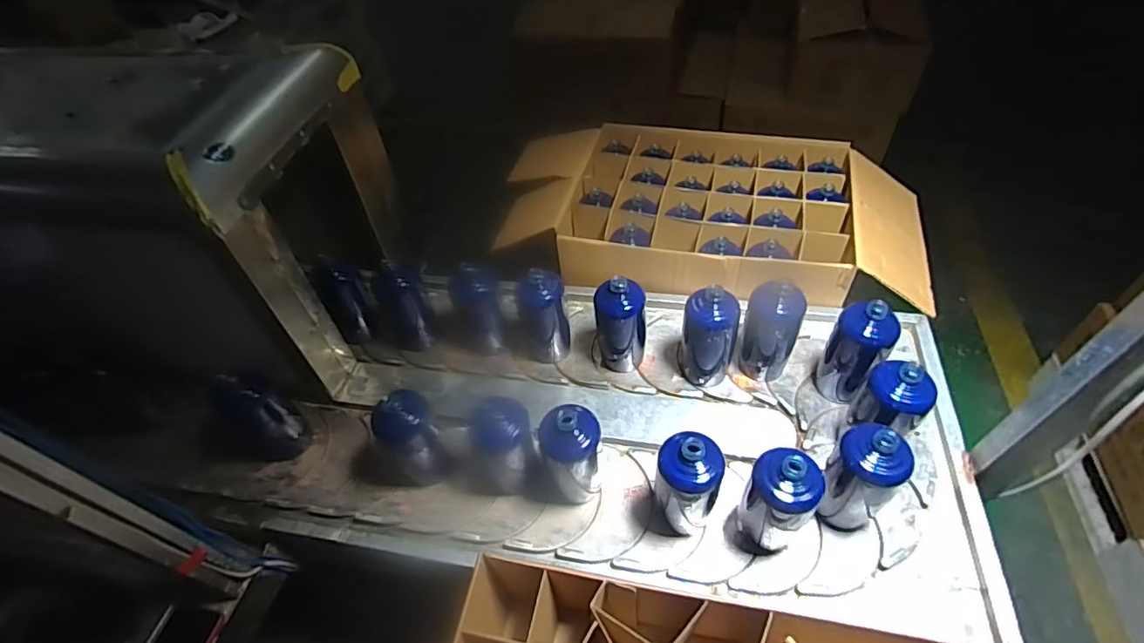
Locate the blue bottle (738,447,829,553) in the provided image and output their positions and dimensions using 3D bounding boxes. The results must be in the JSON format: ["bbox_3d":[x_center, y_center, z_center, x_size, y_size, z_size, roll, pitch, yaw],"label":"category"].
[{"bbox_3d":[0.262,0.231,0.699,0.081,0.191,0.072,32,61,29],"label":"blue bottle"}]

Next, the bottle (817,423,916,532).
[{"bbox_3d":[0.371,0.206,0.710,0.070,0.191,0.082,-38,55,-22],"label":"bottle"}]

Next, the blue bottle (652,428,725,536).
[{"bbox_3d":[0.151,0.215,0.721,0.077,0.182,0.071,-4,50,5],"label":"blue bottle"}]

